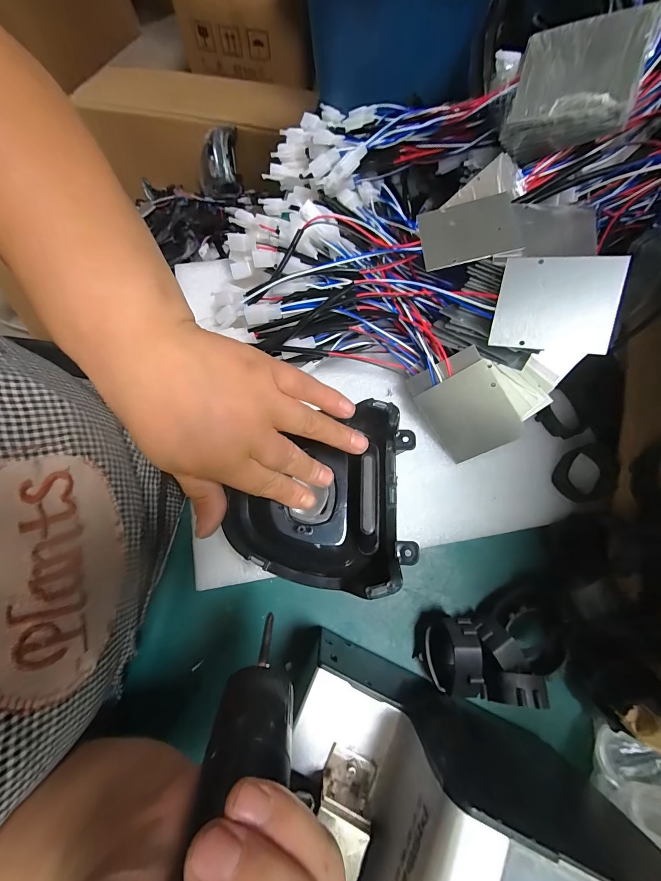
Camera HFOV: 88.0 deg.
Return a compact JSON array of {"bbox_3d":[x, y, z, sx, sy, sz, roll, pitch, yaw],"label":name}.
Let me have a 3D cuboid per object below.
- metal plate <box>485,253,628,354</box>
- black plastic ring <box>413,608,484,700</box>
[{"bbox_3d":[0.150,-0.091,0.230,0.070,0.006,0.061,10,97,21],"label":"metal plate"},{"bbox_3d":[0.084,0.153,0.244,0.035,0.049,0.050,-9,74,-4],"label":"black plastic ring"}]

